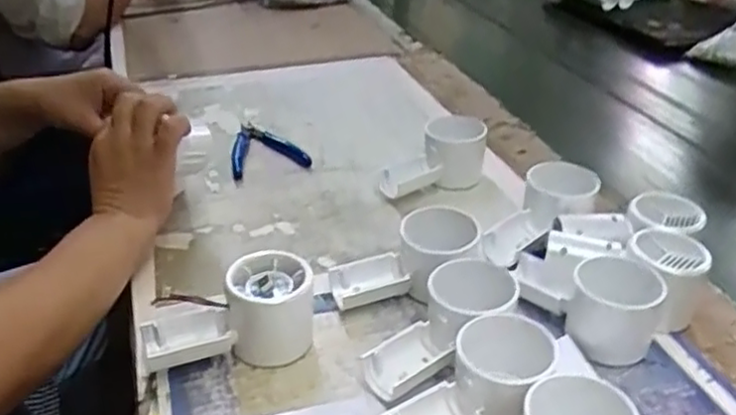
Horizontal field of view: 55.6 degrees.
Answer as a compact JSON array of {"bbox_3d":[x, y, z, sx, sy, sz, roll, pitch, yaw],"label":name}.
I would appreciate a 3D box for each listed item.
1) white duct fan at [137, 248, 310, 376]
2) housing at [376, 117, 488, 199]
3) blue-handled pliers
[{"bbox_3d":[-0.093,0.073,0.469,0.115,0.059,0.054,-7,32,-13],"label":"white duct fan"},{"bbox_3d":[0.062,-0.043,0.664,0.103,0.061,0.054,-23,39,-34],"label":"housing"},{"bbox_3d":[-0.107,-0.067,0.744,0.077,0.021,0.101,-6,32,-11],"label":"blue-handled pliers"}]

